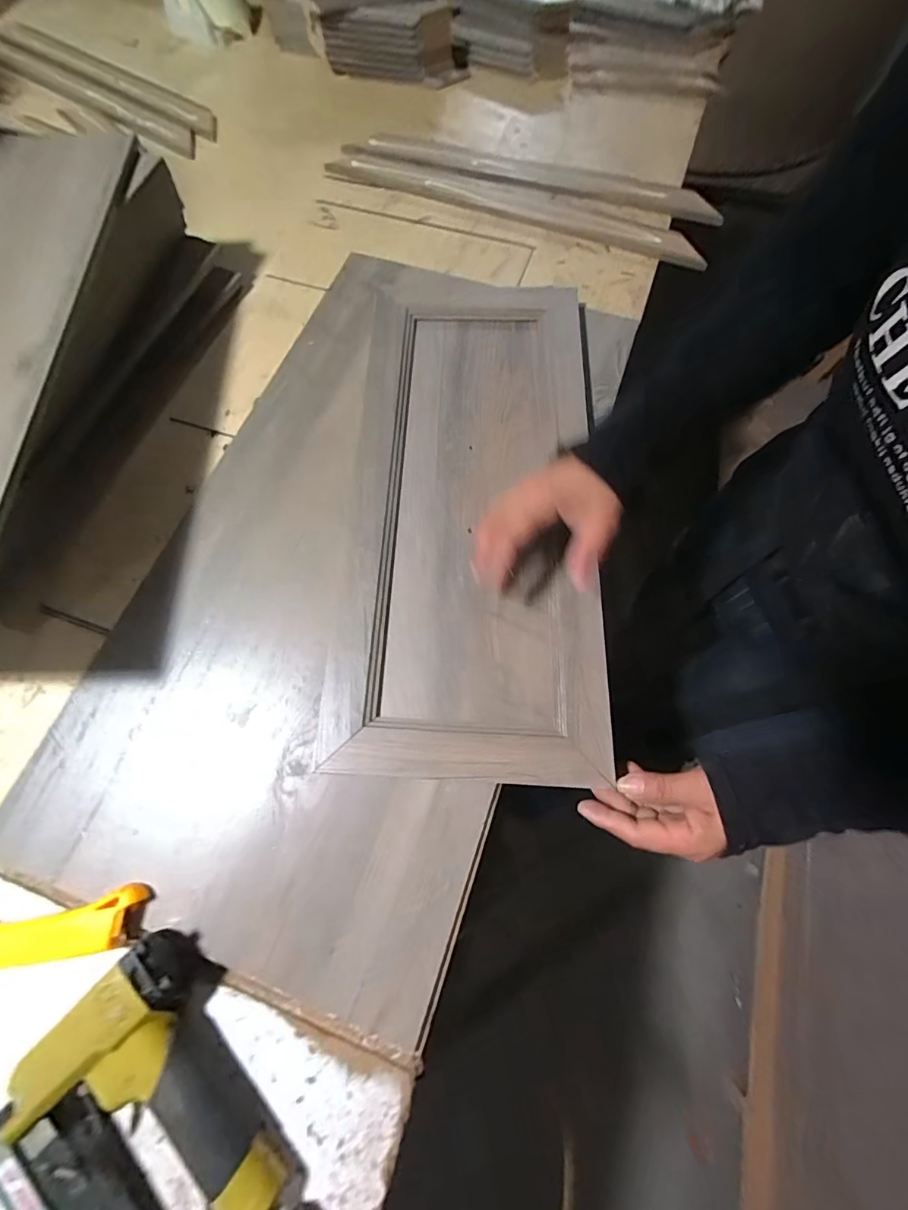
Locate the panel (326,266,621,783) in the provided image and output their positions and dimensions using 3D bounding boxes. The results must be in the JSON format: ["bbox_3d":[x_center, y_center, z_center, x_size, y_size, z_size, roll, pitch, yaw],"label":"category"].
[{"bbox_3d":[0.007,-0.130,0.452,0.264,0.025,0.568,-2,71,-1],"label":"panel"}]

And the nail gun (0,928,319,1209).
[{"bbox_3d":[-0.183,0.356,0.275,0.139,0.041,0.237,-37,74,-12],"label":"nail gun"}]

